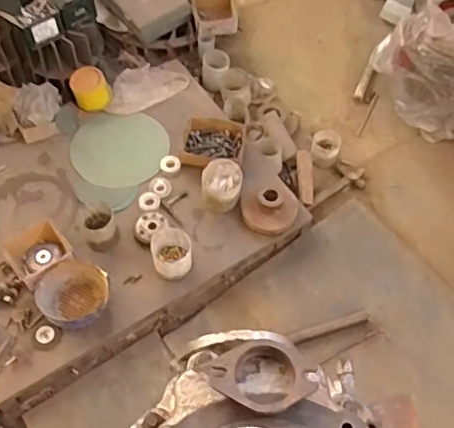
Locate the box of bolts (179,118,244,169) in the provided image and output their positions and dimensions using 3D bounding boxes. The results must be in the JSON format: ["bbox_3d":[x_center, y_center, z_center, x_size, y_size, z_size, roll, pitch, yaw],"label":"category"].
[{"bbox_3d":[-0.041,-0.221,1.727,0.187,0.044,0.174,8,62,2],"label":"box of bolts"}]

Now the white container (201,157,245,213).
[{"bbox_3d":[-0.015,-0.084,1.606,0.116,0.091,0.137,6,59,2],"label":"white container"}]

